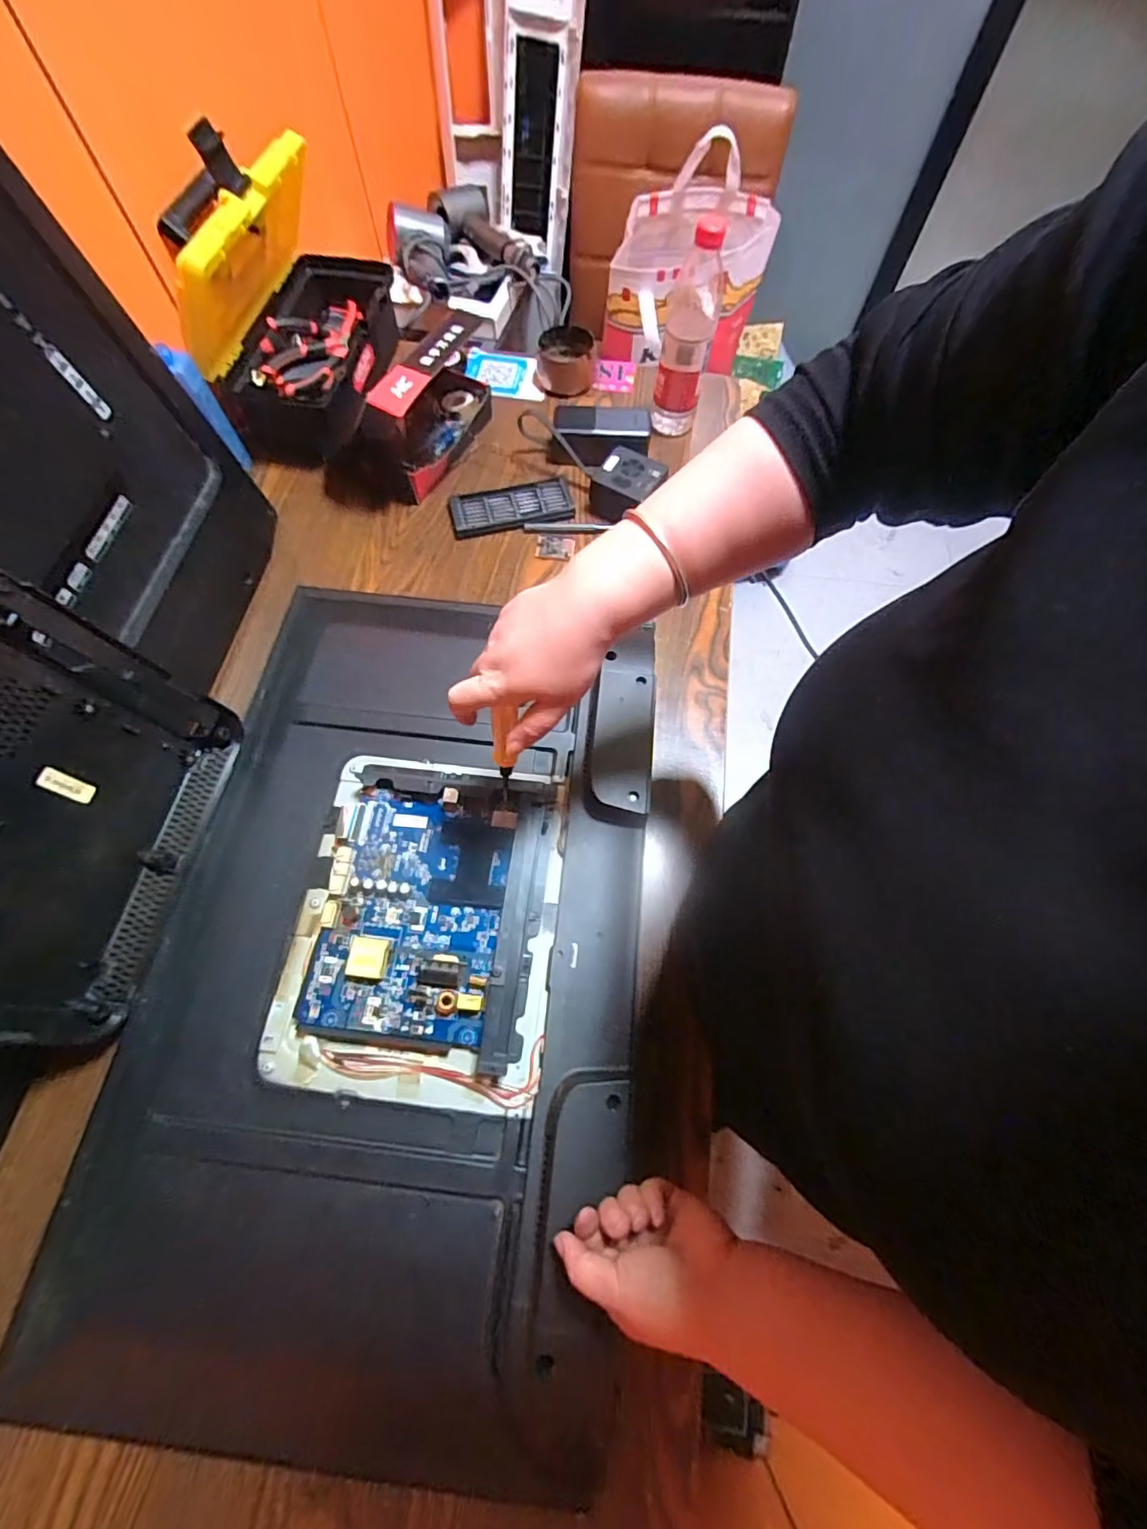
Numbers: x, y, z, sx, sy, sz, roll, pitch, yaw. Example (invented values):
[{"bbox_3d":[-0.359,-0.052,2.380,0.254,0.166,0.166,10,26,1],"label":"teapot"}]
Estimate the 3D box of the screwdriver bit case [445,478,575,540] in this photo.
[{"bbox_3d":[-0.078,-0.325,0.713,0.155,0.017,0.063,-12,66,-7],"label":"screwdriver bit case"}]

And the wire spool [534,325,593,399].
[{"bbox_3d":[-0.014,-0.568,0.798,0.080,0.049,0.082,0,67,0],"label":"wire spool"}]

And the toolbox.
[{"bbox_3d":[-0.348,-0.559,0.689,0.178,0.227,0.284,7,67,3],"label":"toolbox"}]

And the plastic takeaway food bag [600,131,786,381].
[{"bbox_3d":[0.204,-0.894,1.044,0.309,0.297,0.142,-12,67,-6],"label":"plastic takeaway food bag"}]

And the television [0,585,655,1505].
[{"bbox_3d":[-0.148,0.123,0.471,0.398,0.047,0.650,6,65,1],"label":"television"}]

